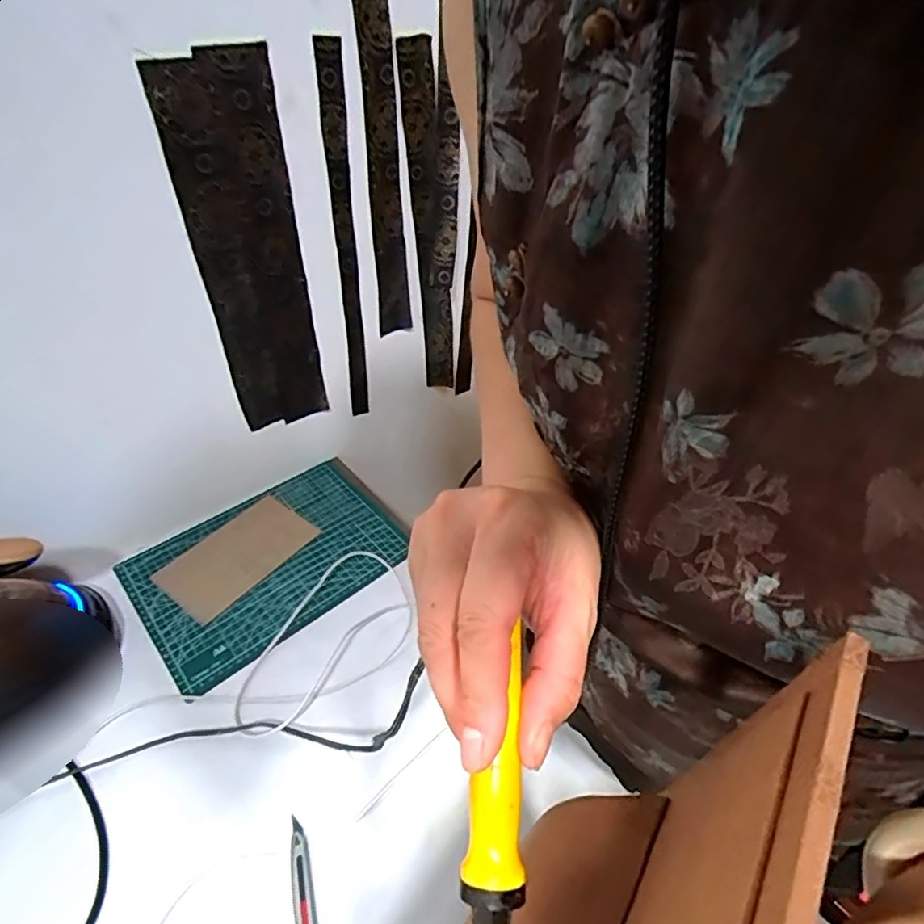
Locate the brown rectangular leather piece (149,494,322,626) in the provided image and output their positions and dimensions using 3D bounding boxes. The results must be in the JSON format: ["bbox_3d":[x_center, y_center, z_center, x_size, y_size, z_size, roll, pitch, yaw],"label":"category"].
[{"bbox_3d":[-0.283,0.111,0.693,0.116,0.010,0.175,25,44,26],"label":"brown rectangular leather piece"}]

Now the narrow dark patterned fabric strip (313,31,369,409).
[{"bbox_3d":[-0.137,-0.241,0.678,0.029,0.438,0.011,-22,47,-26],"label":"narrow dark patterned fabric strip"}]

